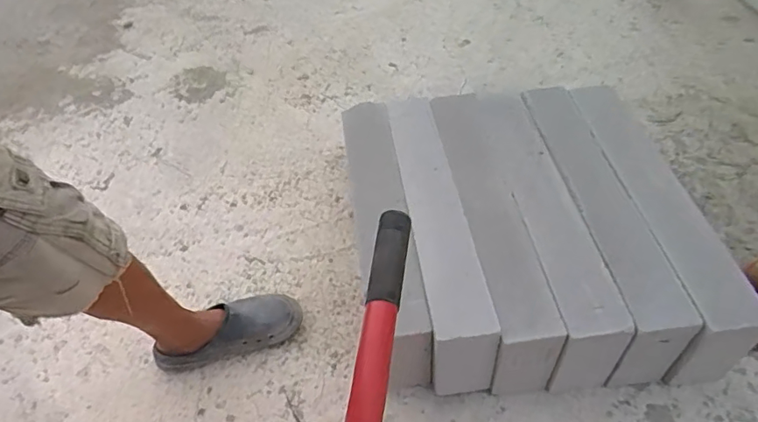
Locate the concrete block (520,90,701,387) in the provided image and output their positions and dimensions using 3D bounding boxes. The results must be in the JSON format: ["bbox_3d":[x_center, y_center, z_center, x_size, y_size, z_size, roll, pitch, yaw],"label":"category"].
[{"bbox_3d":[0.403,0.020,1.027,0.108,0.174,0.579,-7,49,-2],"label":"concrete block"}]

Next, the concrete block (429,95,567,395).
[{"bbox_3d":[0.202,0.030,1.021,0.094,0.181,0.565,-7,49,-2],"label":"concrete block"}]

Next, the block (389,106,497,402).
[{"bbox_3d":[0.102,0.042,1.050,0.095,0.212,0.575,-8,49,-2],"label":"block"}]

